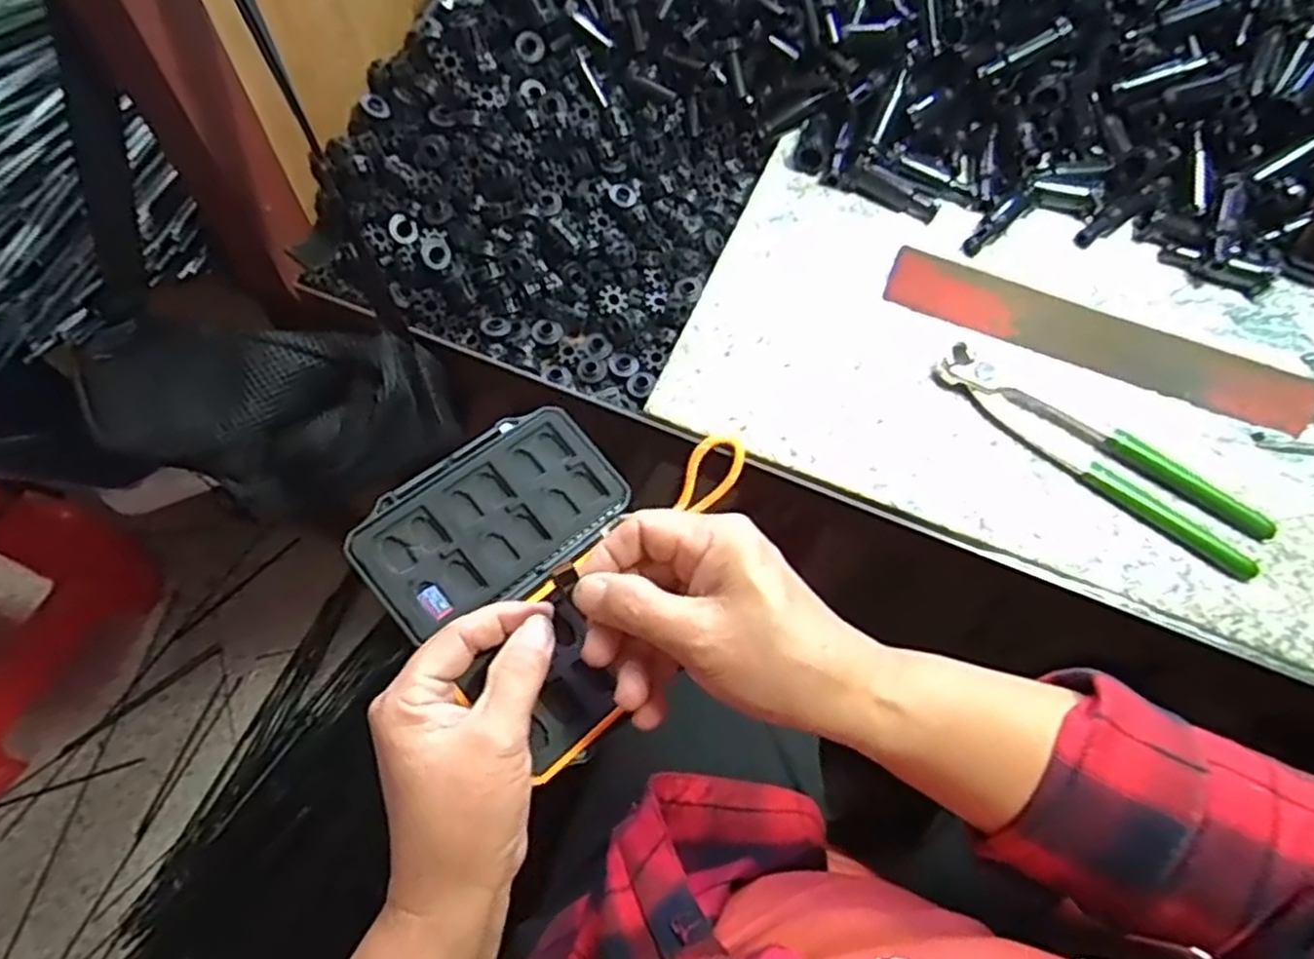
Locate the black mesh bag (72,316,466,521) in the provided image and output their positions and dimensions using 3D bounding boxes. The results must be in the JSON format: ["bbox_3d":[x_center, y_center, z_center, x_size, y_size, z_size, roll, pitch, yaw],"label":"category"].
[{"bbox_3d":[-0.234,-0.044,0.475,0.209,0.094,0.093,4,63,-1],"label":"black mesh bag"}]

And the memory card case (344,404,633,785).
[{"bbox_3d":[-0.055,0.043,0.358,0.122,0.033,0.143,-39,71,-20],"label":"memory card case"}]

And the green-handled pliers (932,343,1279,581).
[{"bbox_3d":[0.254,-0.017,0.437,0.197,0.015,0.042,37,67,15],"label":"green-handled pliers"}]

